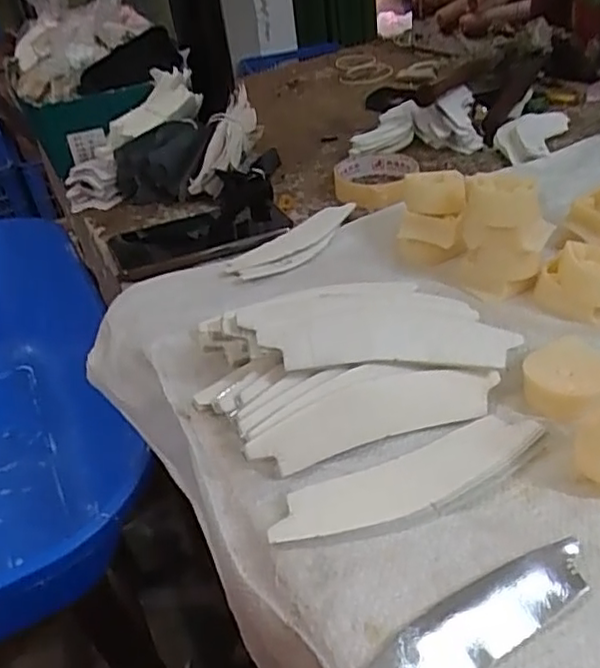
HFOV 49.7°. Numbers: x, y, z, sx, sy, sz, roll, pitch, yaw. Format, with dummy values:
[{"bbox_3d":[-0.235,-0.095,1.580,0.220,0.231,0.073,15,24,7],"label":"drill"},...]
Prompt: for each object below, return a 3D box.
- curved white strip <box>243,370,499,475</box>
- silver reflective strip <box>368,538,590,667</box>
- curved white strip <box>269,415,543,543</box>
[{"bbox_3d":[0.044,0.046,0.379,0.152,0.009,0.037,-14,79,-13],"label":"curved white strip"},{"bbox_3d":[0.066,0.137,0.282,0.154,0.005,0.037,-27,41,-24],"label":"silver reflective strip"},{"bbox_3d":[0.059,0.081,0.350,0.152,0.013,0.039,-17,37,-13],"label":"curved white strip"}]

